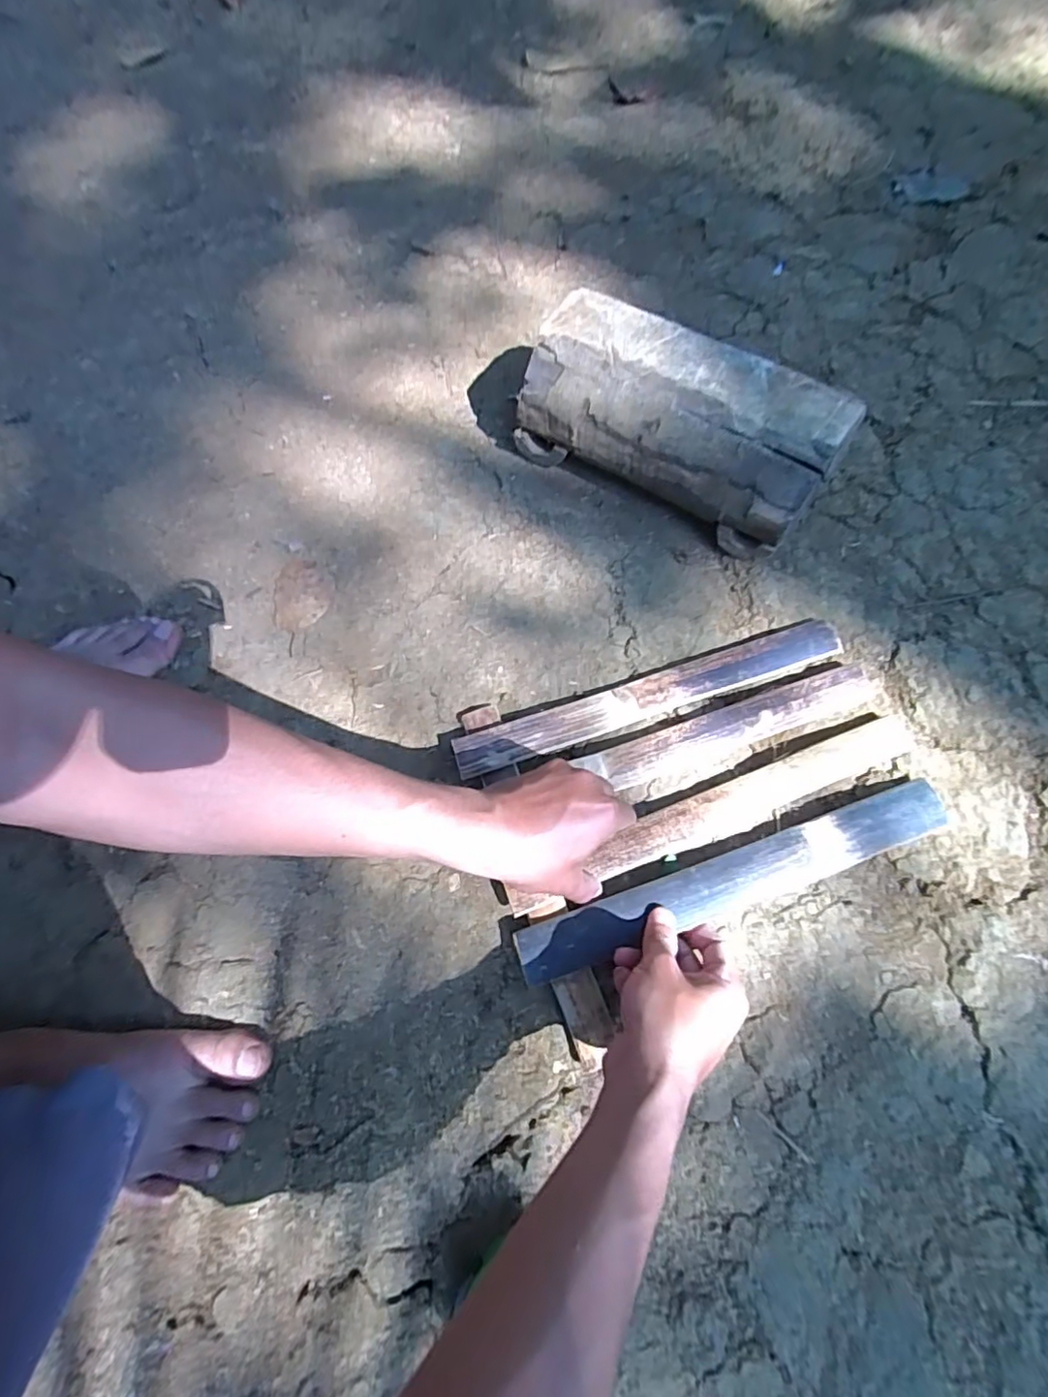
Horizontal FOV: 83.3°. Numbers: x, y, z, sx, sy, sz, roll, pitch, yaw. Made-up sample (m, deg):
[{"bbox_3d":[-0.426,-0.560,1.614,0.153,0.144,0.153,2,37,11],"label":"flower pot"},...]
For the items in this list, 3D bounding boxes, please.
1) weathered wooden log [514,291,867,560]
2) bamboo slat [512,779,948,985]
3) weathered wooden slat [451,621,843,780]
[{"bbox_3d":[0.141,-0.257,0.565,0.283,0.127,0.120,29,76,12],"label":"weathered wooden log"},{"bbox_3d":[0.164,0.141,0.454,0.346,0.020,0.042,-18,70,-5],"label":"bamboo slat"},{"bbox_3d":[0.111,-0.002,0.507,0.349,0.008,0.033,-17,78,-7],"label":"weathered wooden slat"}]

